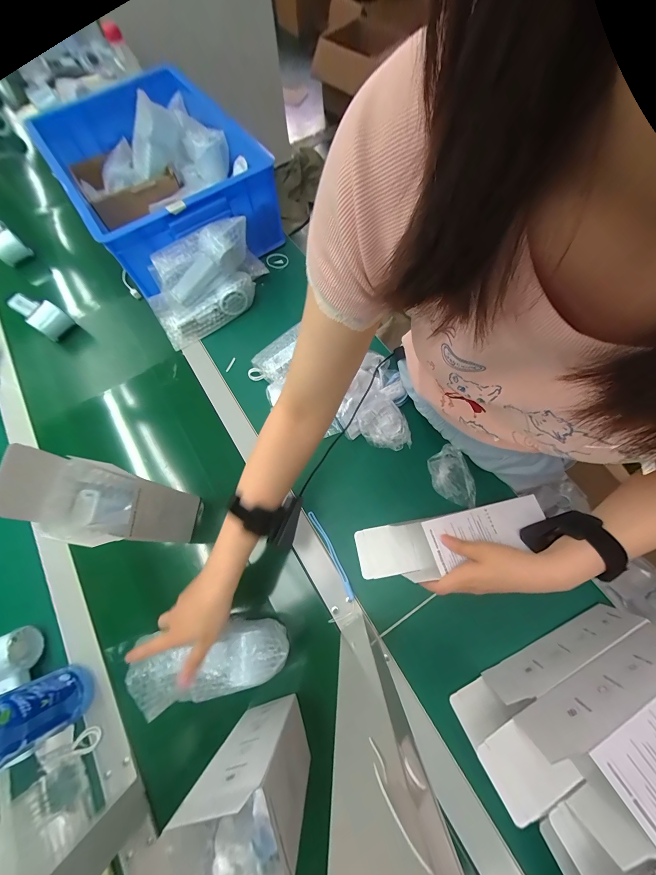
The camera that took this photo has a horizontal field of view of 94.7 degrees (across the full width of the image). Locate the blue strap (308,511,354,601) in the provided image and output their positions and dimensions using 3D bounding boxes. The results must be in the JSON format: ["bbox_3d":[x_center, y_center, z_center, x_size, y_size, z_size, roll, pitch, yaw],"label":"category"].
[{"bbox_3d":[0.005,0.176,0.462,0.012,0.011,0.136,-27,70,-8],"label":"blue strap"}]

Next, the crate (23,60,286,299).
[{"bbox_3d":[-0.345,-0.547,0.643,0.335,0.168,0.447,-33,71,-10],"label":"crate"}]

